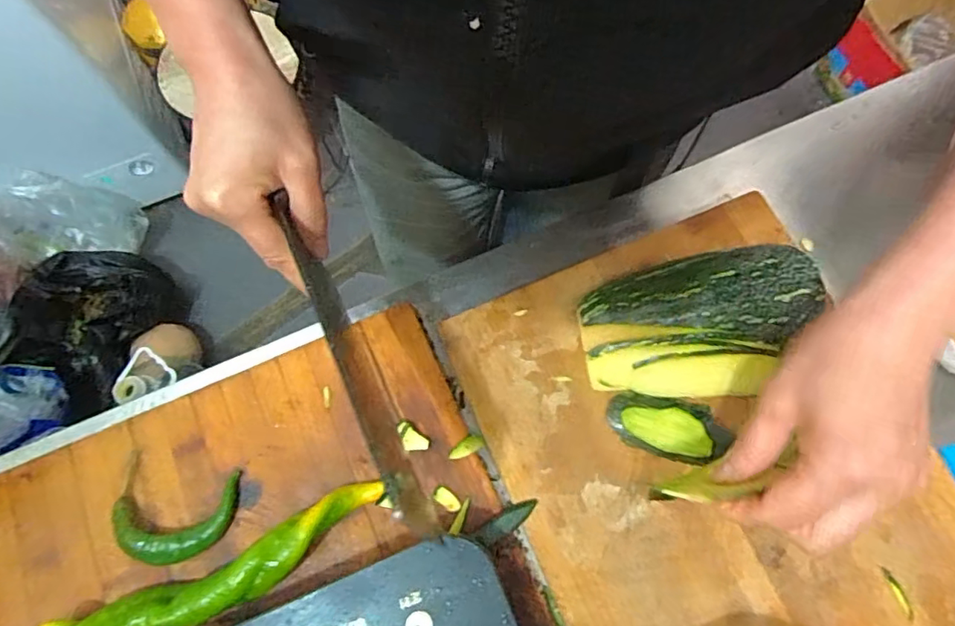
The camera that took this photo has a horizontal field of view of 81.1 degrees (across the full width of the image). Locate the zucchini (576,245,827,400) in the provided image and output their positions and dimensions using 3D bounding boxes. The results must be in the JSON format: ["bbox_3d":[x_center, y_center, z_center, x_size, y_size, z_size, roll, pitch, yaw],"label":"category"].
[{"bbox_3d":[0.143,0.010,0.374,0.141,0.065,0.084,-5,72,-1],"label":"zucchini"}]

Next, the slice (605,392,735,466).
[{"bbox_3d":[0.129,0.078,0.381,0.079,0.008,0.040,14,73,5],"label":"slice"}]

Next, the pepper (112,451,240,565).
[{"bbox_3d":[-0.201,0.130,0.366,0.078,0.015,0.061,5,72,2],"label":"pepper"}]

